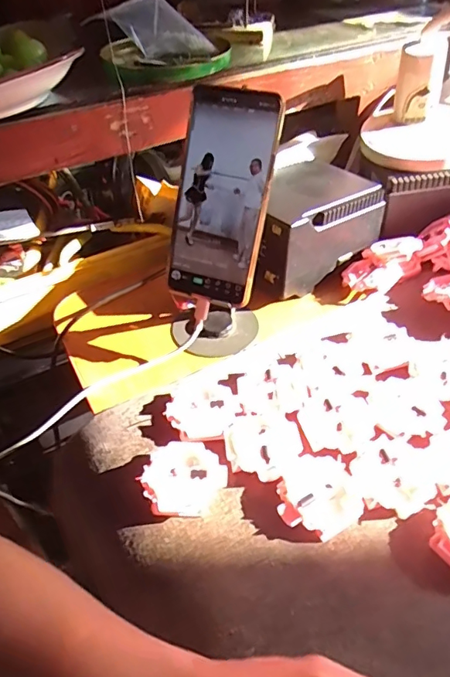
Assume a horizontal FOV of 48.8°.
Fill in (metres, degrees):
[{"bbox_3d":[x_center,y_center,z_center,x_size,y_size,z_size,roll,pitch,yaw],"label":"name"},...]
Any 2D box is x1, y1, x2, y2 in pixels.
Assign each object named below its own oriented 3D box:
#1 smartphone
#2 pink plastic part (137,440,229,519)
[{"bbox_3d":[-0.004,-0.113,0.401,0.076,0.163,0.012,15,16,18],"label":"smartphone"},{"bbox_3d":[-0.031,0.097,0.344,0.056,0.015,0.053,-1,43,1],"label":"pink plastic part"}]

